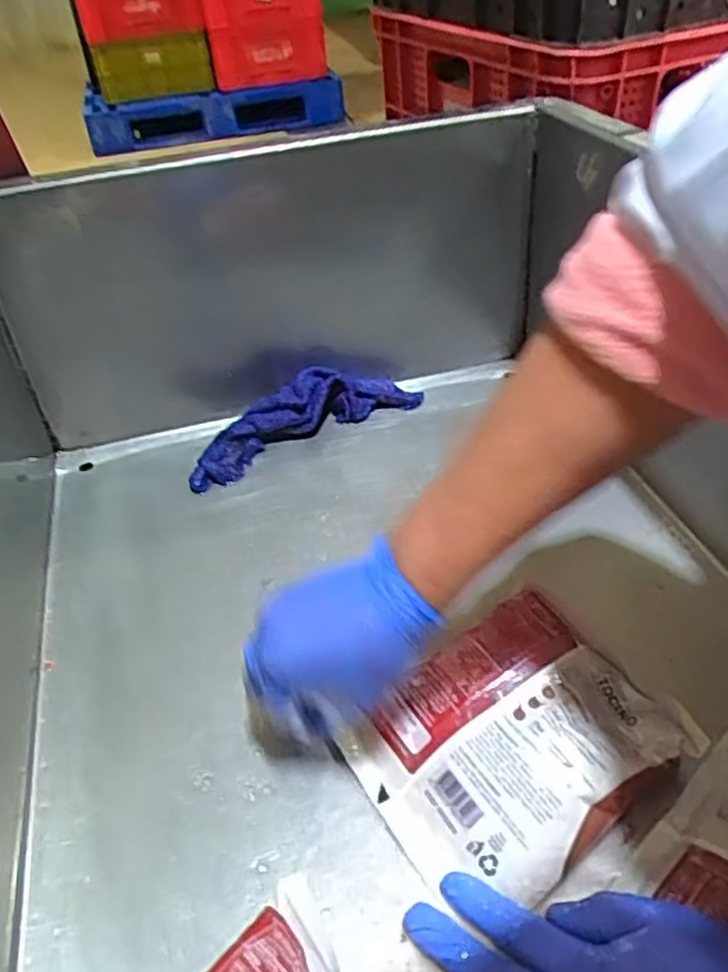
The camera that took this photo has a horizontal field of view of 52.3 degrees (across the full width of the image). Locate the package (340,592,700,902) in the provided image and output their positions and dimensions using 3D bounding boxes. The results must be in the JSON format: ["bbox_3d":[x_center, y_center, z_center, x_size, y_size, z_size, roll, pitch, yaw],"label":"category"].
[{"bbox_3d":[0.080,0.139,0.410,0.157,0.019,0.129,-34,53,-14],"label":"package"}]

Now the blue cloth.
[{"bbox_3d":[-0.057,-0.064,0.664,0.220,0.044,0.059,-24,43,-22],"label":"blue cloth"}]

